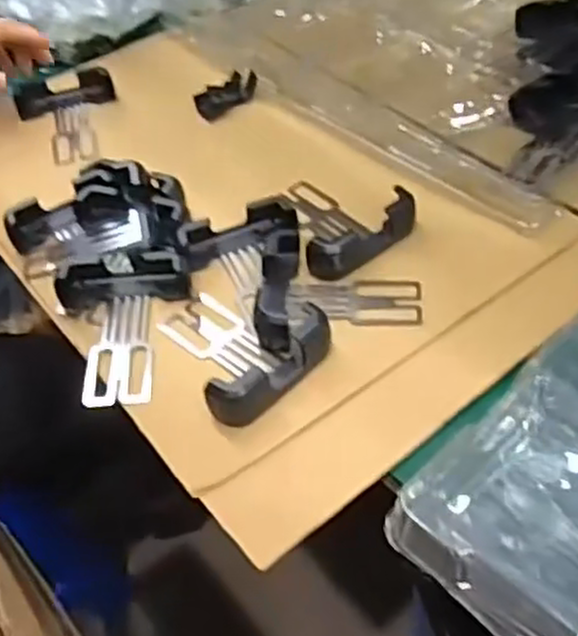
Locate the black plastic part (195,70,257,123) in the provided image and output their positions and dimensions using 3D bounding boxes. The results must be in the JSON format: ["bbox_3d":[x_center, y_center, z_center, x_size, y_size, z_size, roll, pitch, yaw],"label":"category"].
[{"bbox_3d":[-0.064,-0.222,0.714,0.065,0.016,0.042,-31,51,-21],"label":"black plastic part"}]

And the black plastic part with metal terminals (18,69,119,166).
[{"bbox_3d":[-0.217,-0.198,0.718,0.096,0.032,0.115,-14,47,-6],"label":"black plastic part with metal terminals"}]

